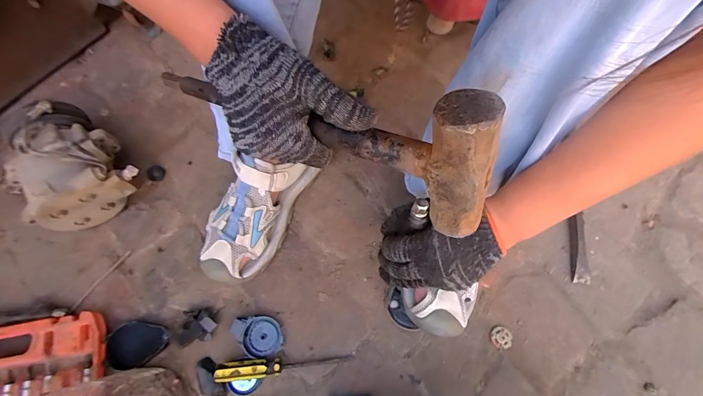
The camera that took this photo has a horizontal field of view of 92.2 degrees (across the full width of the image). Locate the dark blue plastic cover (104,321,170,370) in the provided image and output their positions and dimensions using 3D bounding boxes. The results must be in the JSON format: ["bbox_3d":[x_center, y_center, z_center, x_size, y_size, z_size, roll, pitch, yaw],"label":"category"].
[{"bbox_3d":[-0.287,0.198,0.455,0.077,0.014,0.058,0,71,2],"label":"dark blue plastic cover"}]

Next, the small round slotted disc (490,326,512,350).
[{"bbox_3d":[0.201,0.187,0.455,0.026,0.007,0.027,-1,71,2],"label":"small round slotted disc"}]

